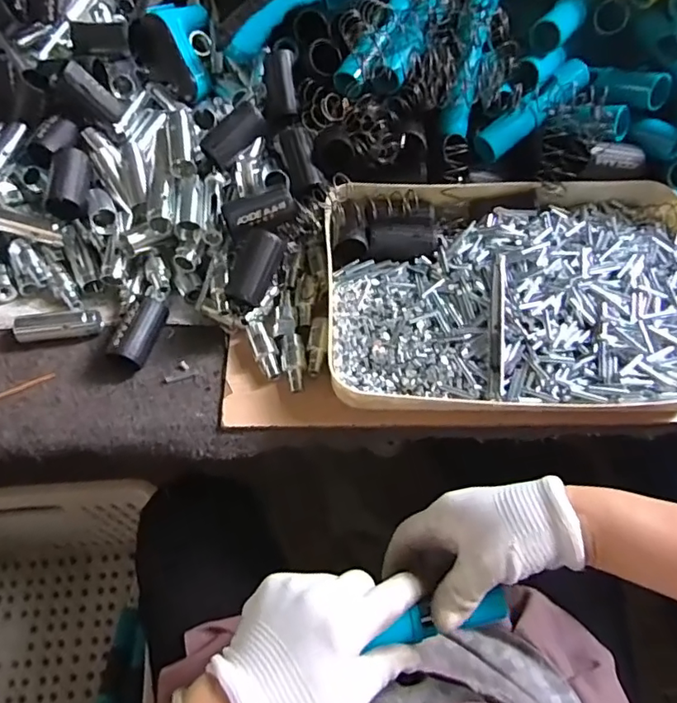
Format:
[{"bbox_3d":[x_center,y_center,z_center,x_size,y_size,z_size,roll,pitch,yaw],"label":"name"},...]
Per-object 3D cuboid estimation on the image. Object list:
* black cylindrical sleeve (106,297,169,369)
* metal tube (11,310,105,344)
[{"bbox_3d":[-0.174,-0.016,0.480,0.027,0.031,0.063,17,62,8],"label":"black cylindrical sleeve"},{"bbox_3d":[-0.252,-0.023,0.488,0.071,0.023,0.022,-8,61,-5],"label":"metal tube"}]

